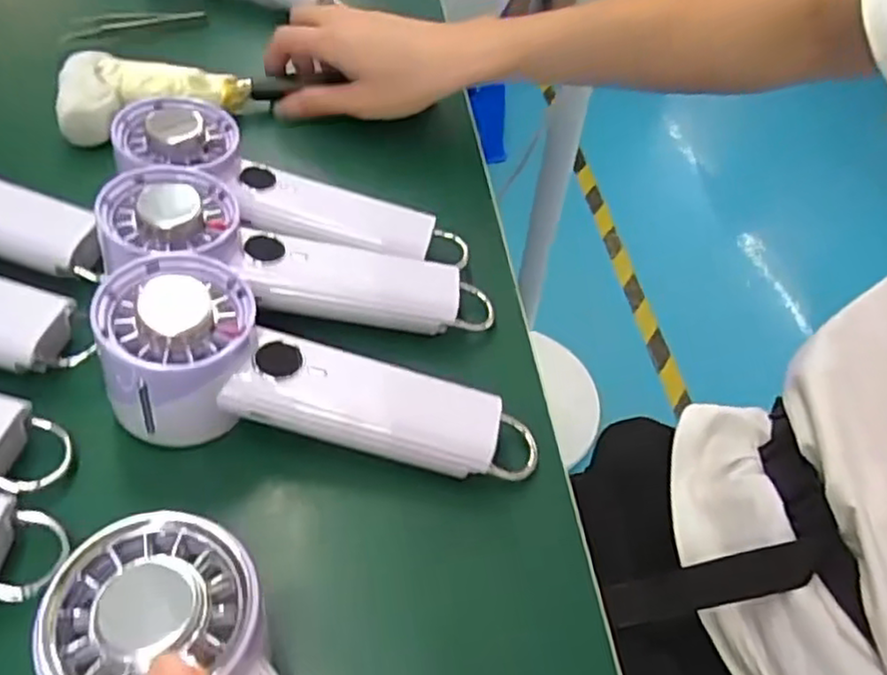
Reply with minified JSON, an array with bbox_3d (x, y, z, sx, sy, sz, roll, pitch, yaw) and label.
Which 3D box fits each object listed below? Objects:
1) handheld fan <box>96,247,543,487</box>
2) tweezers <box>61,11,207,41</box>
[{"bbox_3d":[-0.055,0.025,0.309,0.192,0.053,0.068,17,49,-7],"label":"handheld fan"},{"bbox_3d":[-0.241,-0.248,0.538,0.105,0.010,0.016,-23,55,-23],"label":"tweezers"}]

